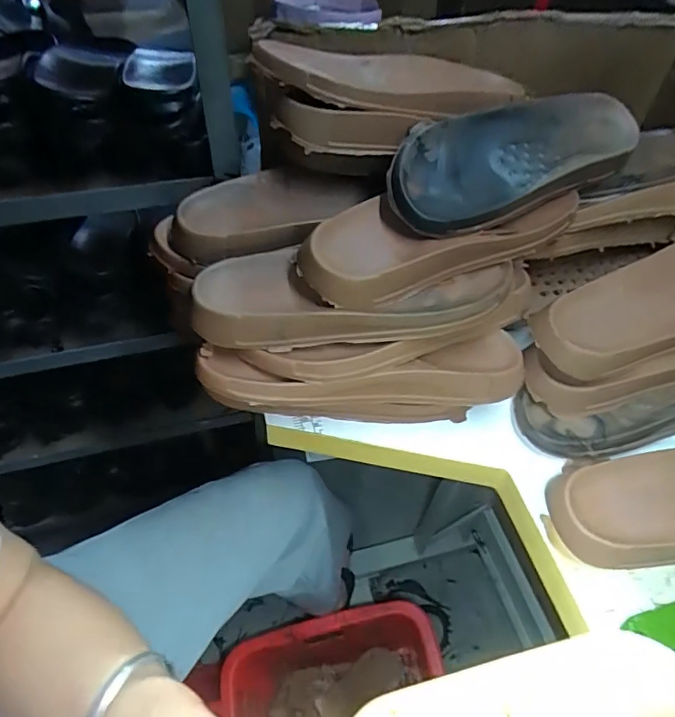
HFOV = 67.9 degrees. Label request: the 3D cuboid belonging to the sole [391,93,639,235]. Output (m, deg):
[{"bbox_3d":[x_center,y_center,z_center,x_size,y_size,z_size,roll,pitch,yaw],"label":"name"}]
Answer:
[{"bbox_3d":[0.167,-0.196,0.485,0.284,0.034,0.106,-27,80,-18],"label":"sole"}]

